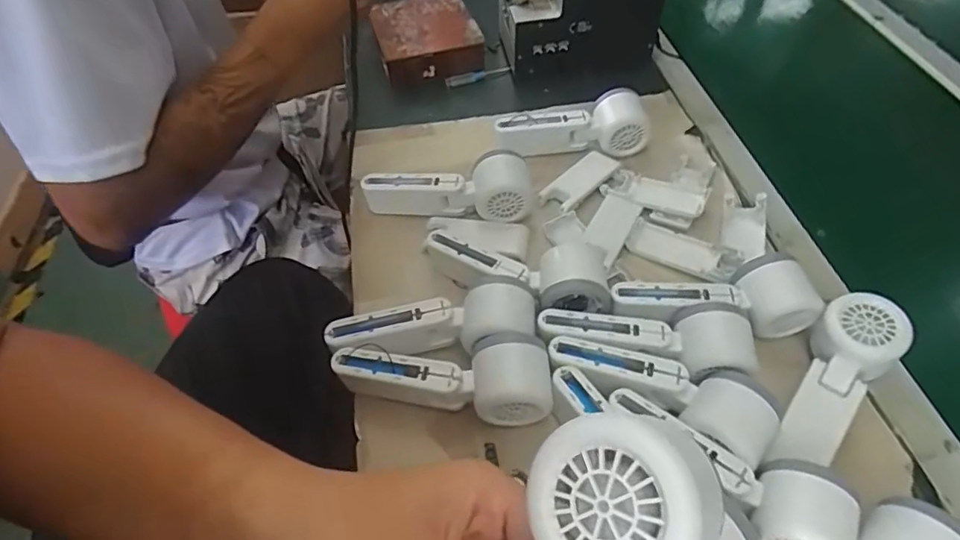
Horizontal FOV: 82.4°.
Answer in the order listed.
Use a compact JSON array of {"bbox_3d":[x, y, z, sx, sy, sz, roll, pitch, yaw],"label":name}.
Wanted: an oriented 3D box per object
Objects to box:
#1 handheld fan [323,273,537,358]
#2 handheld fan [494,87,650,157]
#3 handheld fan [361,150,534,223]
[{"bbox_3d":[-0.039,0.045,0.446,0.169,0.048,0.054,-6,52,-3],"label":"handheld fan"},{"bbox_3d":[0.101,-0.163,0.605,0.158,0.056,0.055,-3,52,-1],"label":"handheld fan"},{"bbox_3d":[-0.031,-0.077,0.548,0.169,0.052,0.054,-4,52,-2],"label":"handheld fan"}]

